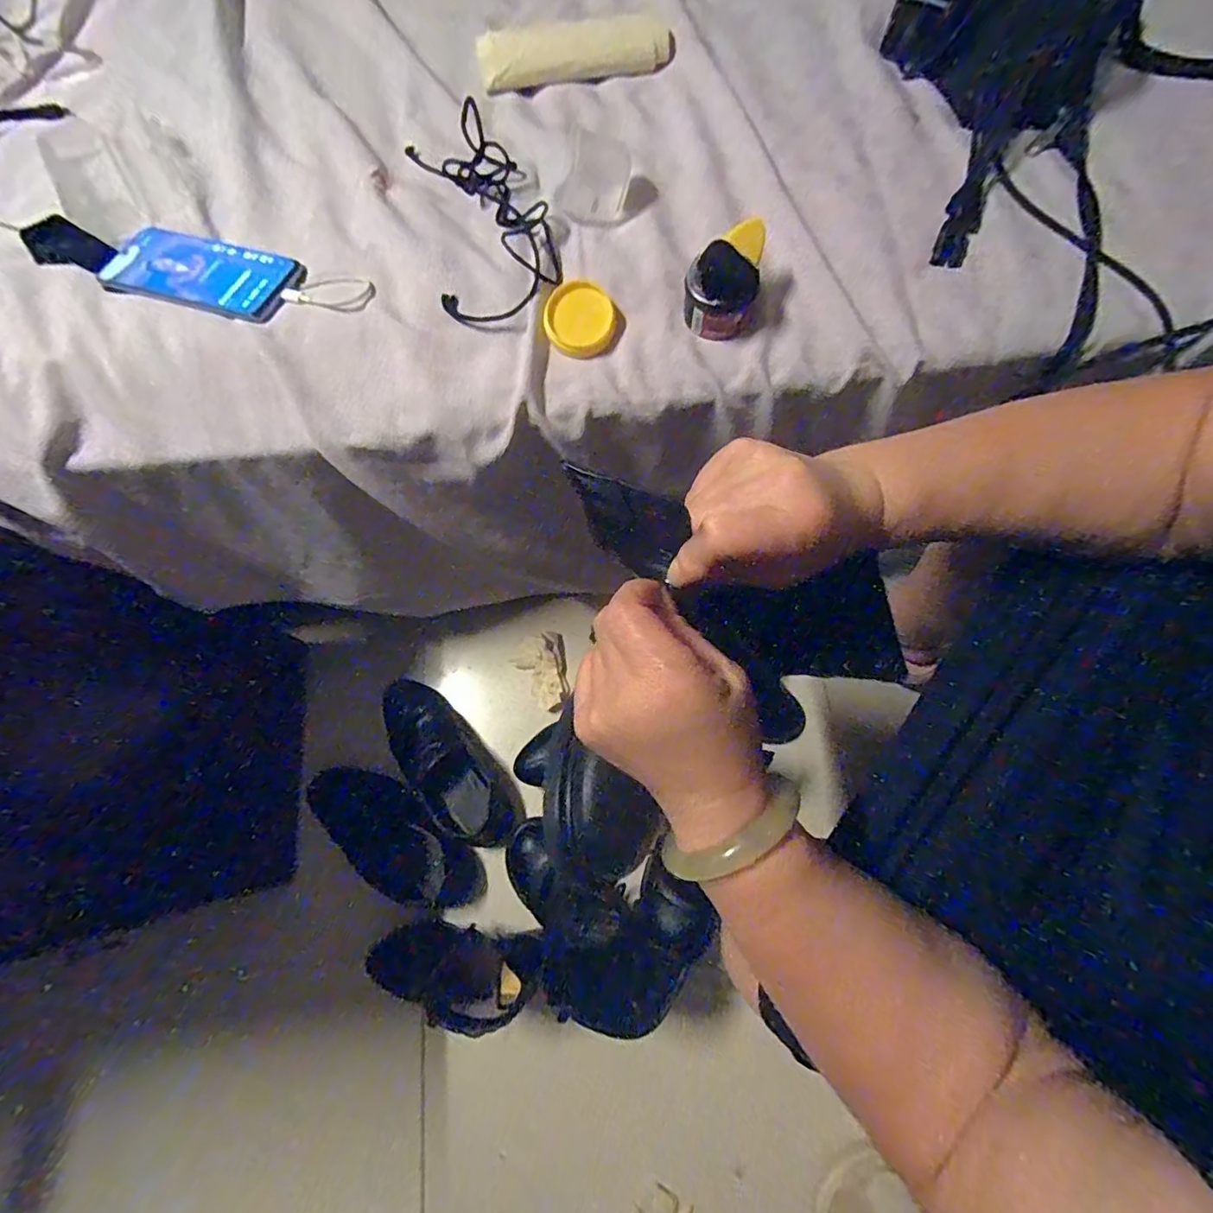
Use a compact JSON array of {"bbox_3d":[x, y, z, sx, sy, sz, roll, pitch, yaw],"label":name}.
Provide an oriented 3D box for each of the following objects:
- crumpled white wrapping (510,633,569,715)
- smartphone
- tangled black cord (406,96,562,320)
[{"bbox_3d":[-0.104,0.100,0.822,0.081,0.032,0.119,-10,74,1],"label":"crumpled white wrapping"},{"bbox_3d":[-0.345,-0.281,0.458,0.171,0.009,0.074,16,72,7],"label":"smartphone"},{"bbox_3d":[-0.105,-0.332,0.449,0.094,0.031,0.204,-15,71,-4],"label":"tangled black cord"}]

